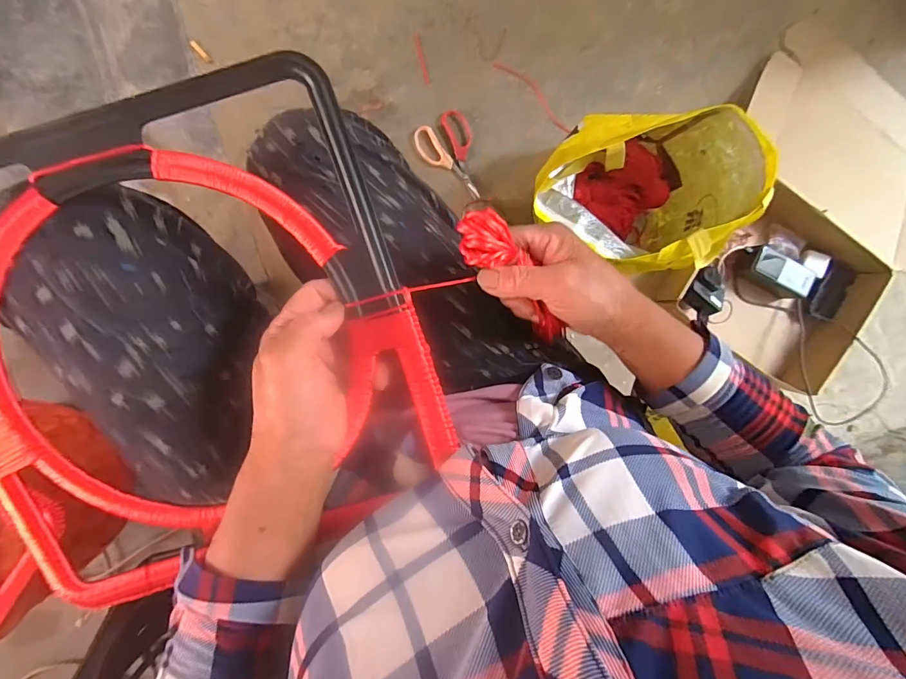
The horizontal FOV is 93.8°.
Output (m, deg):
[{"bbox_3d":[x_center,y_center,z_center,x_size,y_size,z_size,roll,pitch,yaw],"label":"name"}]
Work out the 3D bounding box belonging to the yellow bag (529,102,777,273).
[{"bbox_3d":[0.253,-0.217,0.637,0.280,0.235,0.217,1,94,-7],"label":"yellow bag"}]

